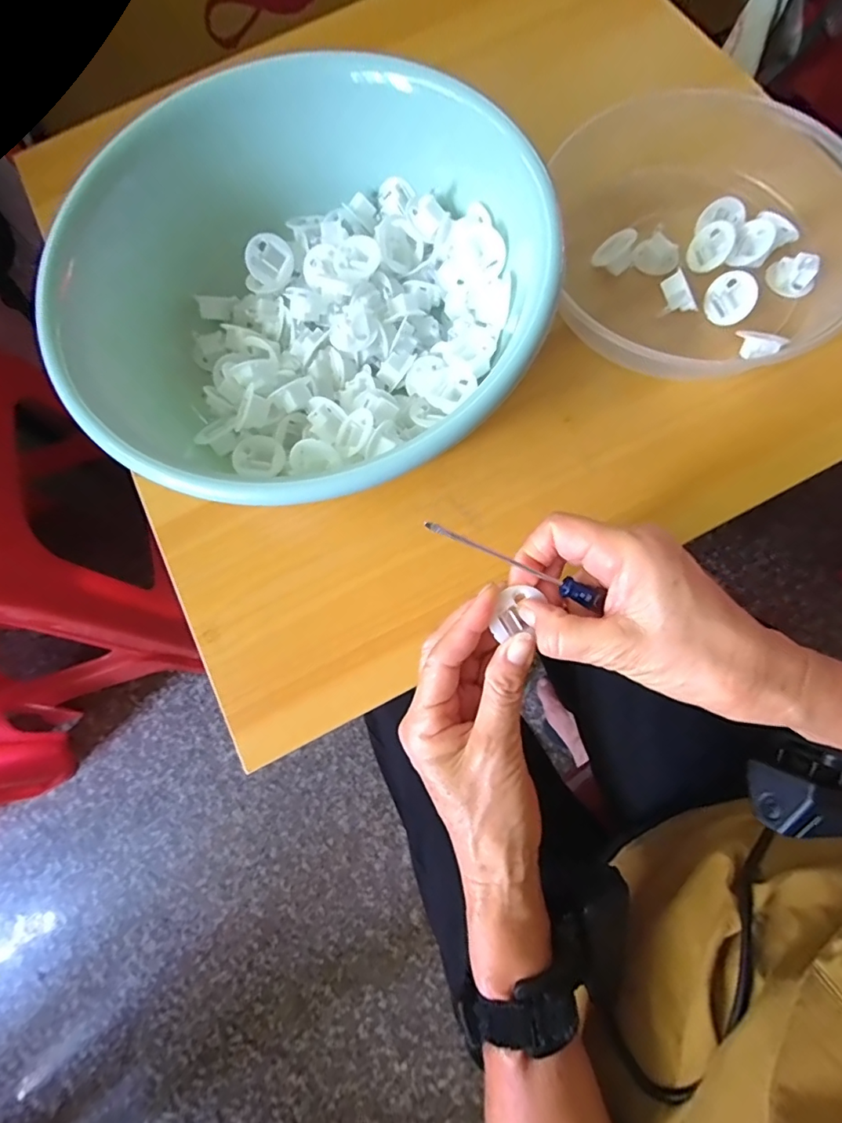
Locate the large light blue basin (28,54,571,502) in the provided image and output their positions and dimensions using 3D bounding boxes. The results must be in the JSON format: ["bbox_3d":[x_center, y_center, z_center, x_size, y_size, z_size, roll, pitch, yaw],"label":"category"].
[{"bbox_3d":[-0.060,-0.158,0.329,0.263,0.104,0.289,-1,75,3],"label":"large light blue basin"}]

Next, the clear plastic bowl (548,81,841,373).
[{"bbox_3d":[0.204,-0.233,0.362,0.204,0.053,0.222,-1,75,3],"label":"clear plastic bowl"}]

